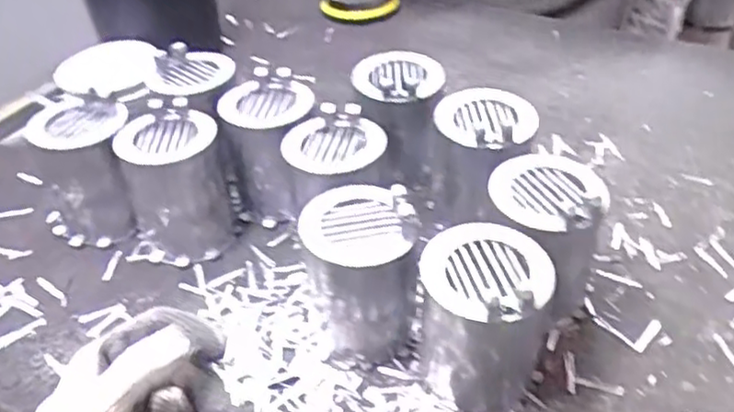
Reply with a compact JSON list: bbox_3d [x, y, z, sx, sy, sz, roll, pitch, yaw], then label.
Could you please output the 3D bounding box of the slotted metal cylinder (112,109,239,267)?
[{"bbox_3d":[-0.176,-0.014,0.639,0.091,0.118,0.073,-12,41,-9],"label":"slotted metal cylinder"}]

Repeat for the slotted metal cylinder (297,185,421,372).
[{"bbox_3d":[-0.001,0.057,0.534,0.084,0.127,0.075,-10,41,-6],"label":"slotted metal cylinder"}]

